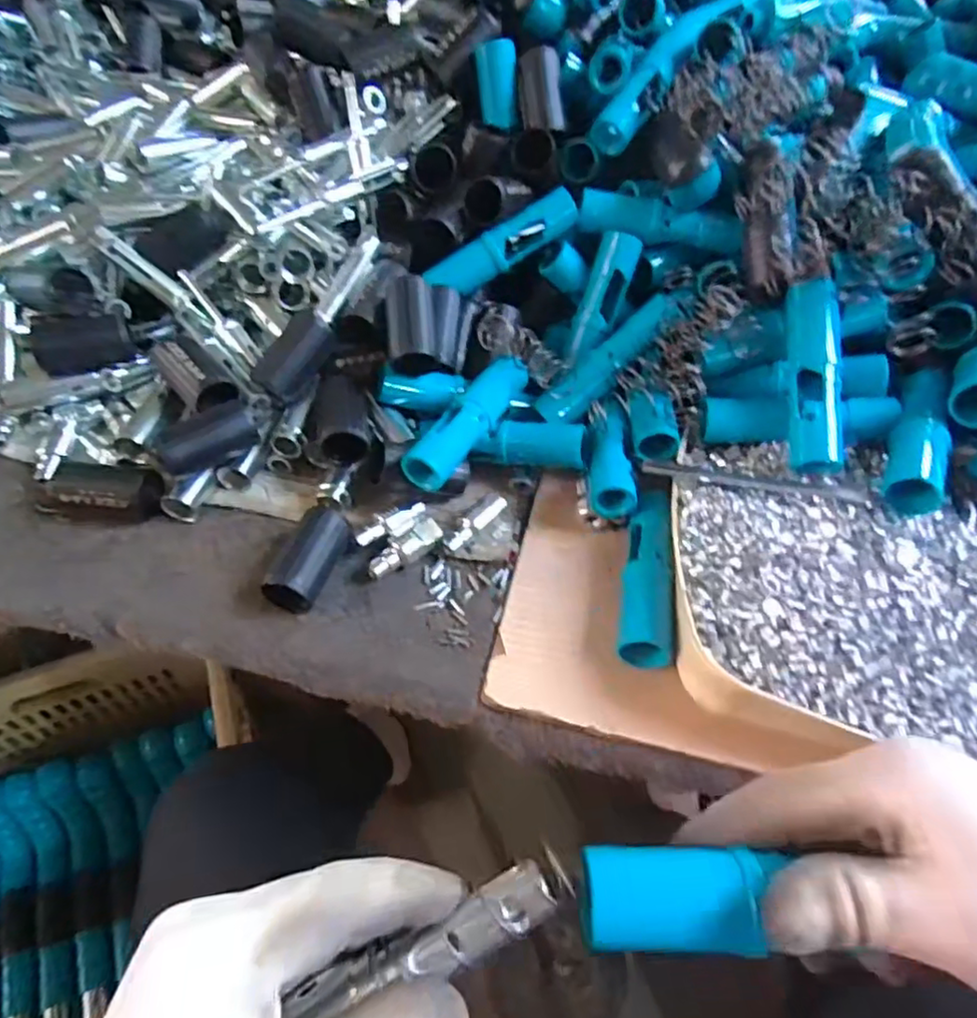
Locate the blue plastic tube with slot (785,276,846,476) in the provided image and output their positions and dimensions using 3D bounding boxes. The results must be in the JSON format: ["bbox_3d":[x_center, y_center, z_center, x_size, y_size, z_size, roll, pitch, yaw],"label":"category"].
[{"bbox_3d":[0.203,-0.085,0.398,0.028,0.022,0.122,4,79,0],"label":"blue plastic tube with slot"}]

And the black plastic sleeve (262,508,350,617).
[{"bbox_3d":[-0.110,0.033,0.397,0.029,0.032,0.064,13,51,7],"label":"black plastic sleeve"}]

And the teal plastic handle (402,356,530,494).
[{"bbox_3d":[-0.013,-0.060,0.431,0.028,0.027,0.115,27,54,17],"label":"teal plastic handle"}]

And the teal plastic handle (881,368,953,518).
[{"bbox_3d":[0.268,-0.043,0.398,0.030,0.032,0.120,24,53,16],"label":"teal plastic handle"}]

